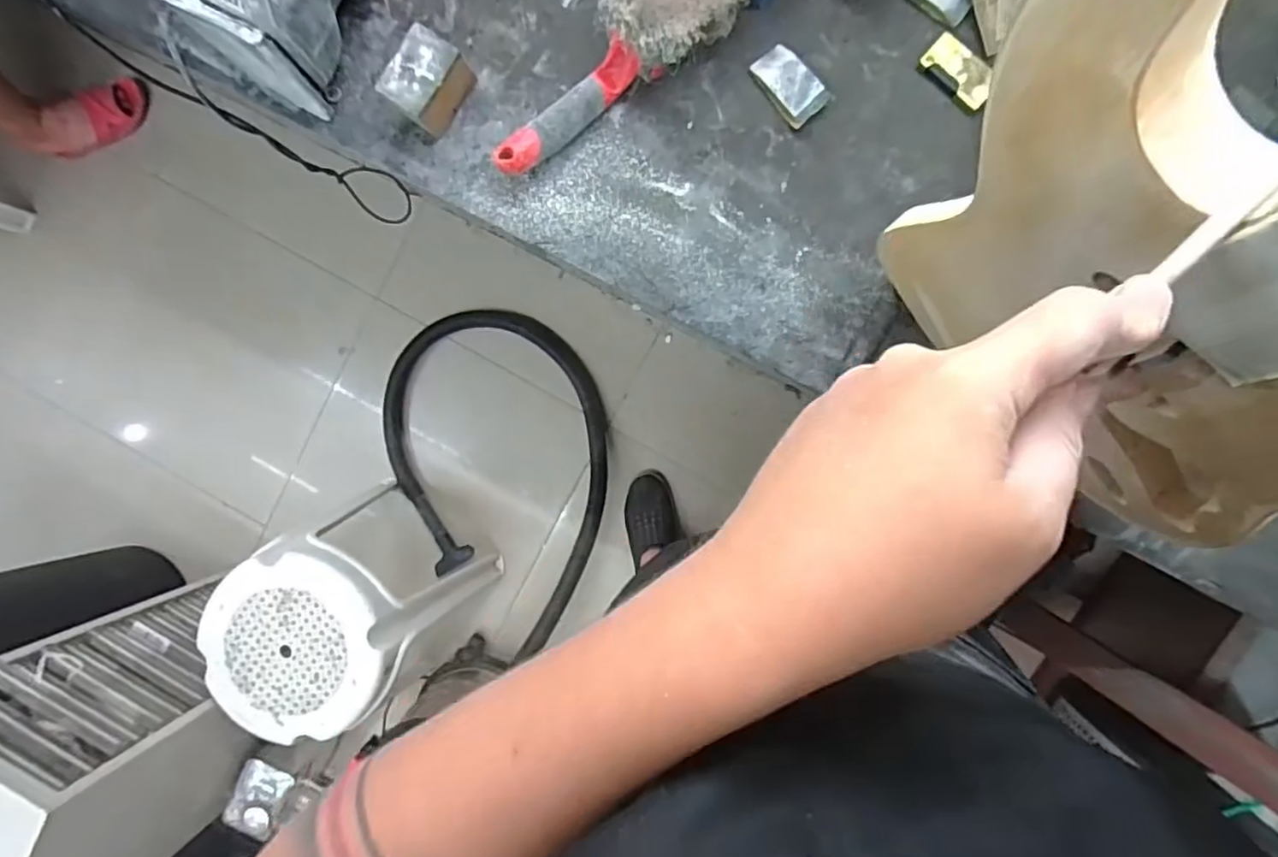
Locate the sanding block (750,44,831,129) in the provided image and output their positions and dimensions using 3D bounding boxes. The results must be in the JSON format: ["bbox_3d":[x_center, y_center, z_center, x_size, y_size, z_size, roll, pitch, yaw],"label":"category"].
[{"bbox_3d":[0.140,-0.321,0.596,0.039,0.018,0.073,-37,89,6],"label":"sanding block"}]

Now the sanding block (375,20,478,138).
[{"bbox_3d":[-0.202,-0.331,0.615,0.055,0.057,0.080,41,96,2],"label":"sanding block"}]

